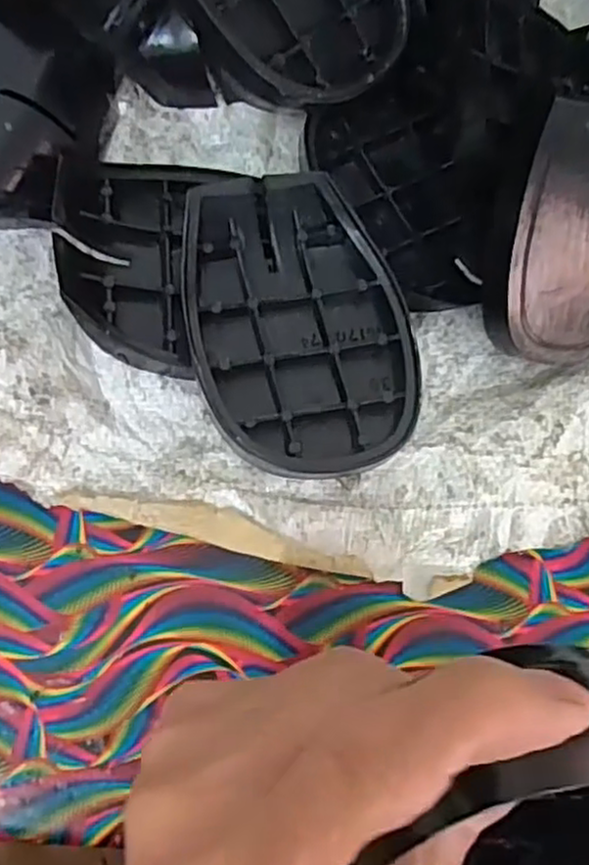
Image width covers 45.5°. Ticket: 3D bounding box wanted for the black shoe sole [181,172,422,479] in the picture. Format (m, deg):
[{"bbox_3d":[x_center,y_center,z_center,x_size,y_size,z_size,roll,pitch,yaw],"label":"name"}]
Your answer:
[{"bbox_3d":[0.001,-0.043,0.292,0.086,0.022,0.121,-12,78,-9],"label":"black shoe sole"}]

